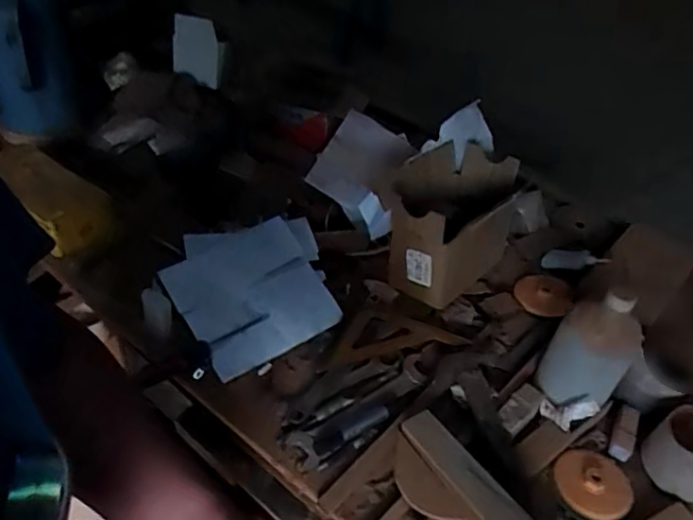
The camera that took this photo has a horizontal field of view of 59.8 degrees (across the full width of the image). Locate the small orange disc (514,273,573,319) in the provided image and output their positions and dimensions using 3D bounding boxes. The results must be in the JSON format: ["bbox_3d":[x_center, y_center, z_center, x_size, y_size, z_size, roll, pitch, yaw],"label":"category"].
[{"bbox_3d":[0.316,0.052,0.960,0.086,0.017,0.101,14,34,21],"label":"small orange disc"}]

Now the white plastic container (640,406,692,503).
[{"bbox_3d":[0.425,0.232,0.737,0.098,0.096,0.090,4,43,-4],"label":"white plastic container"}]

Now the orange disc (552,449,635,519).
[{"bbox_3d":[0.306,0.275,0.742,0.099,0.008,0.090,4,43,-4],"label":"orange disc"}]

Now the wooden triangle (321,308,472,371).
[{"bbox_3d":[0.062,0.104,0.885,0.204,0.015,0.086,-11,48,-9],"label":"wooden triangle"}]

